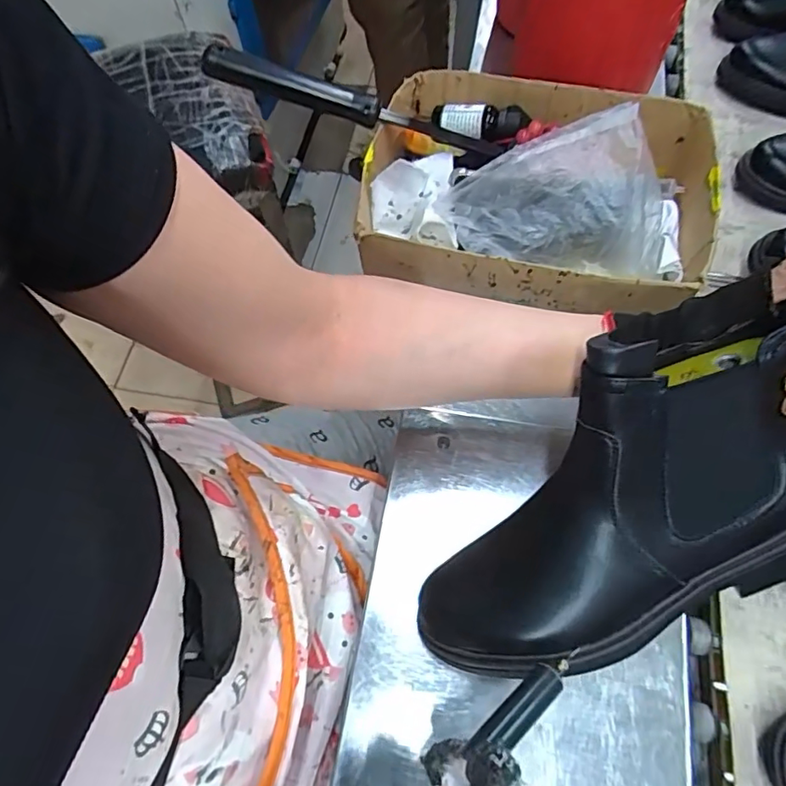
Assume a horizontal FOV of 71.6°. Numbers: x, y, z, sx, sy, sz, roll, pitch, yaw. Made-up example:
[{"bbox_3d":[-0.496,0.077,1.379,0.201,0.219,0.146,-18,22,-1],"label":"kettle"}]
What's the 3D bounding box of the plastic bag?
[{"bbox_3d":[0.130,-0.159,0.422,0.171,0.065,0.091,11,65,7],"label":"plastic bag"}]

